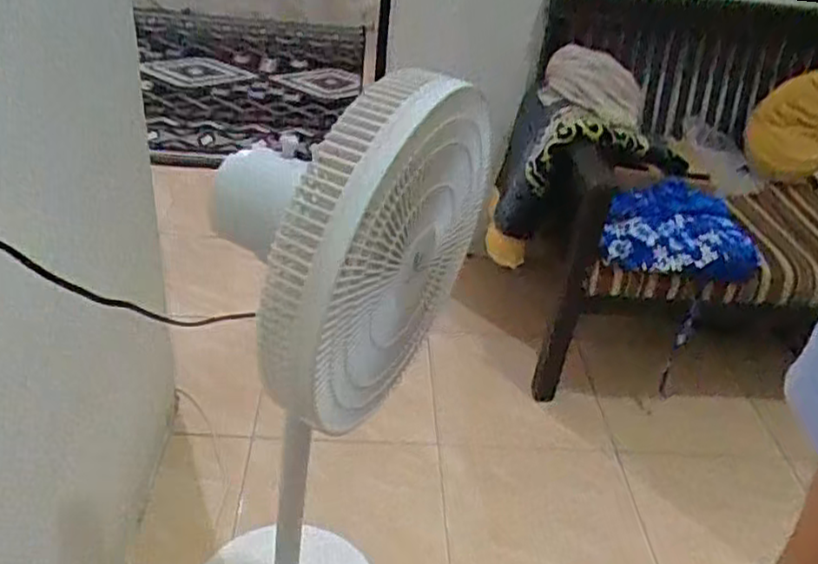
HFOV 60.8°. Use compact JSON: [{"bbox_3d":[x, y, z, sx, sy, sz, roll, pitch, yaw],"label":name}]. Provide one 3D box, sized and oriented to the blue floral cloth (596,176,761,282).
[{"bbox_3d":[0.546,-0.124,1.459,0.346,0.120,0.224,2,35,-8],"label":"blue floral cloth"}]

